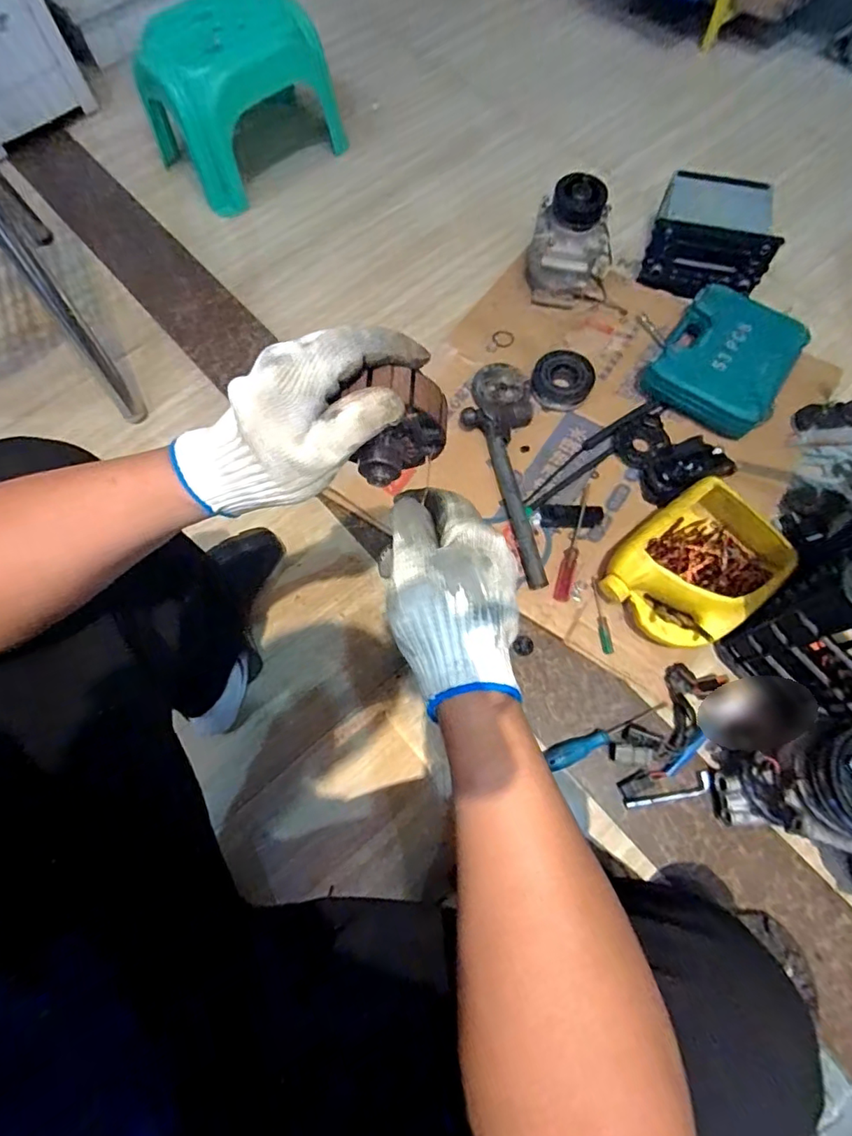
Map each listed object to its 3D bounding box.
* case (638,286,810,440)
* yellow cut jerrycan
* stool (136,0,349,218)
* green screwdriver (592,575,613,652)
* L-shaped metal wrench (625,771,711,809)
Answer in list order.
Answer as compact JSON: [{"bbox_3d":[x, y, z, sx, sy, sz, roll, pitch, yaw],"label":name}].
[{"bbox_3d":[0.524,-0.366,0.932,0.211,0.061,0.266,36,74,14],"label":"case"},{"bbox_3d":[0.381,0.004,0.767,0.226,0.105,0.177,-42,73,-13],"label":"yellow cut jerrycan"},{"bbox_3d":[-0.382,-0.989,1.092,0.345,0.256,0.231,-41,73,-13],"label":"stool"},{"bbox_3d":[0.258,0.069,0.779,0.015,0.015,0.110,-4,68,-2],"label":"green screwdriver"},{"bbox_3d":[0.327,0.305,0.717,0.118,0.015,0.023,-16,69,-7],"label":"L-shaped metal wrench"}]

